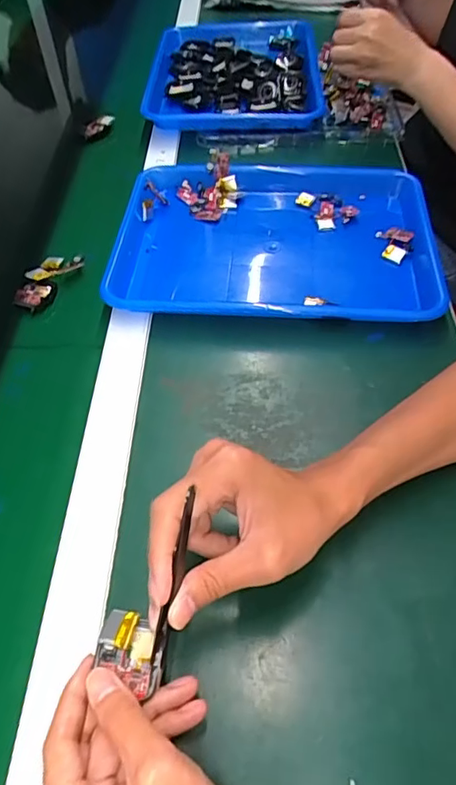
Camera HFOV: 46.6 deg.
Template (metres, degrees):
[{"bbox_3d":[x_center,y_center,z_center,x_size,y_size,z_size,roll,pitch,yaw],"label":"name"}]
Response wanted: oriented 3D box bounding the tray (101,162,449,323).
[{"bbox_3d":[0.048,-0.165,0.573,0.342,0.036,0.237,3,54,6],"label":"tray"}]

